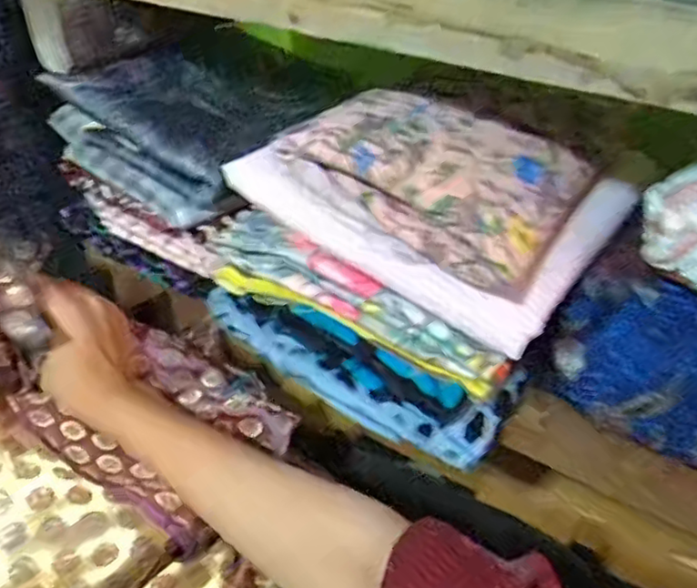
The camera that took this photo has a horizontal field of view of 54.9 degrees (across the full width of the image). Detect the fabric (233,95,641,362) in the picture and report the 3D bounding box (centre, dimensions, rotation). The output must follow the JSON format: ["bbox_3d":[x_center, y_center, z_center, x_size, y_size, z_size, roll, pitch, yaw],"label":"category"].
[{"bbox_3d":[0.046,-0.061,0.407,0.214,0.089,0.123,21,41,26],"label":"fabric"}]

